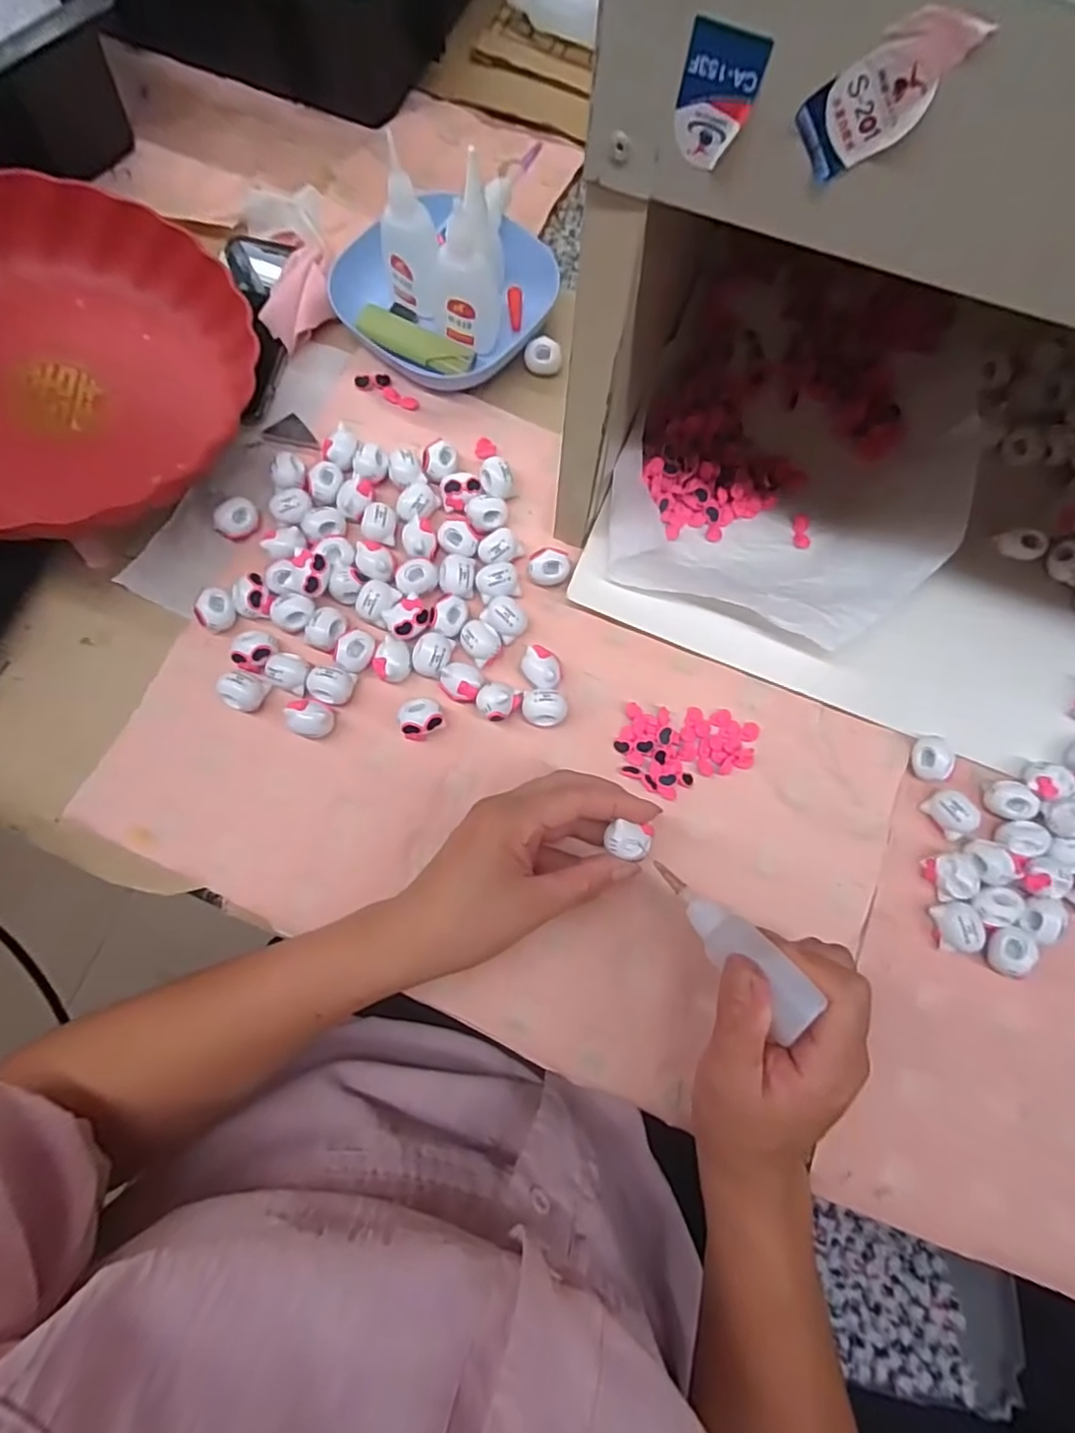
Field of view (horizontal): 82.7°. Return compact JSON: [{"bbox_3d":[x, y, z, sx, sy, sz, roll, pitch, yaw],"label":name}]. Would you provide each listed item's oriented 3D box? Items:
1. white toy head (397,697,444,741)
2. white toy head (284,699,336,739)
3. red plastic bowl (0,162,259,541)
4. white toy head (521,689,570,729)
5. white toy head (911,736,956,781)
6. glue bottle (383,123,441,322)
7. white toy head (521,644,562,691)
[{"bbox_3d":[-0.068,0.001,0.356,0.024,0.018,0.023,0,76,-1],"label":"white toy head"},{"bbox_3d":[-0.131,0.002,0.354,0.022,0.021,0.020,0,76,-1],"label":"white toy head"},{"bbox_3d":[-0.315,-0.222,0.358,0.217,0.073,0.225,0,76,-1],"label":"red plastic bowl"},{"bbox_3d":[0.005,-0.006,0.357,0.026,0.017,0.023,2,76,-1],"label":"white toy head"},{"bbox_3d":[0.229,0.025,0.354,0.014,0.019,0.025,-8,77,-3],"label":"white toy head"},{"bbox_3d":[-0.083,-0.309,0.393,0.034,0.085,0.022,26,77,5],"label":"glue bottle"},{"bbox_3d":[0.003,-0.028,0.362,0.024,0.016,0.021,18,77,3],"label":"white toy head"}]

